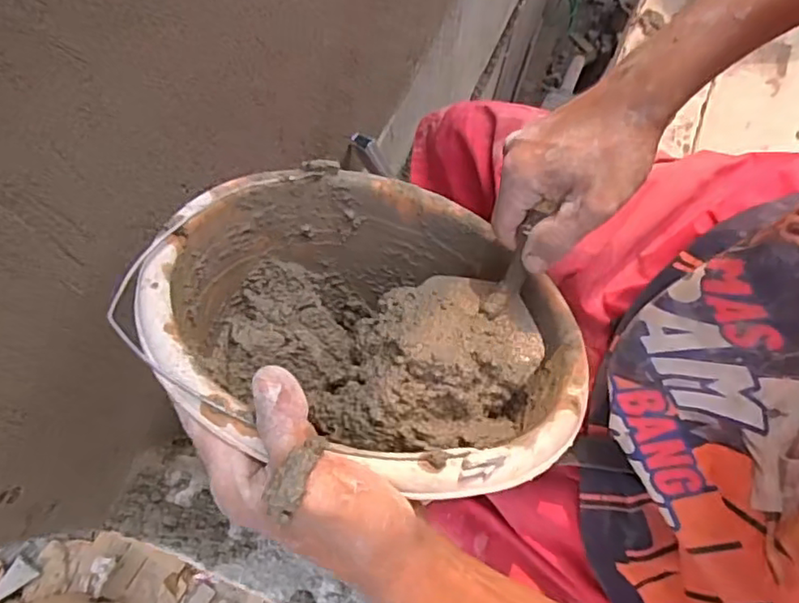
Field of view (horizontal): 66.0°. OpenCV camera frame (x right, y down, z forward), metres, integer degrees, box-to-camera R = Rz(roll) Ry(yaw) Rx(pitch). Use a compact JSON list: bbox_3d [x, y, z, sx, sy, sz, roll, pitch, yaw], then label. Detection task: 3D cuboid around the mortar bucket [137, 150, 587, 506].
[{"bbox_3d":[-0.029,0.047,0.404,0.249,0.172,0.239,21,37,-1],"label":"mortar bucket"}]

